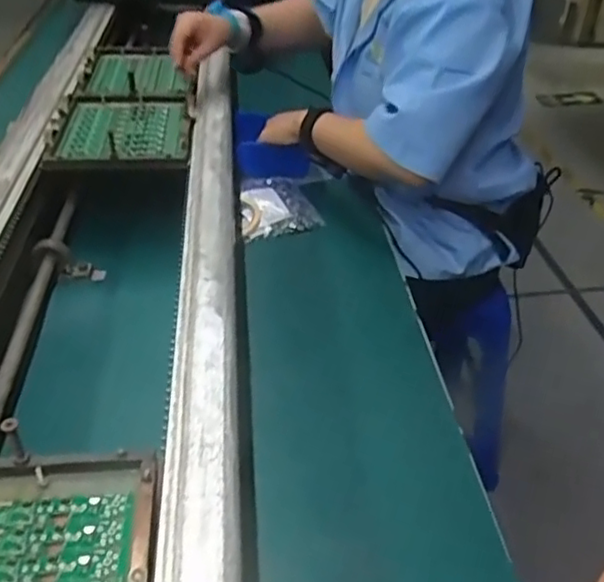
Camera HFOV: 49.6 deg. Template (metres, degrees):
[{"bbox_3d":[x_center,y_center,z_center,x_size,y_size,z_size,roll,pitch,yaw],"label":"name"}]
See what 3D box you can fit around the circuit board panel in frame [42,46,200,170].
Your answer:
[{"bbox_3d":[-0.252,-0.298,0.980,0.181,0.027,0.463,-3,39,-6],"label":"circuit board panel in frame"}]

